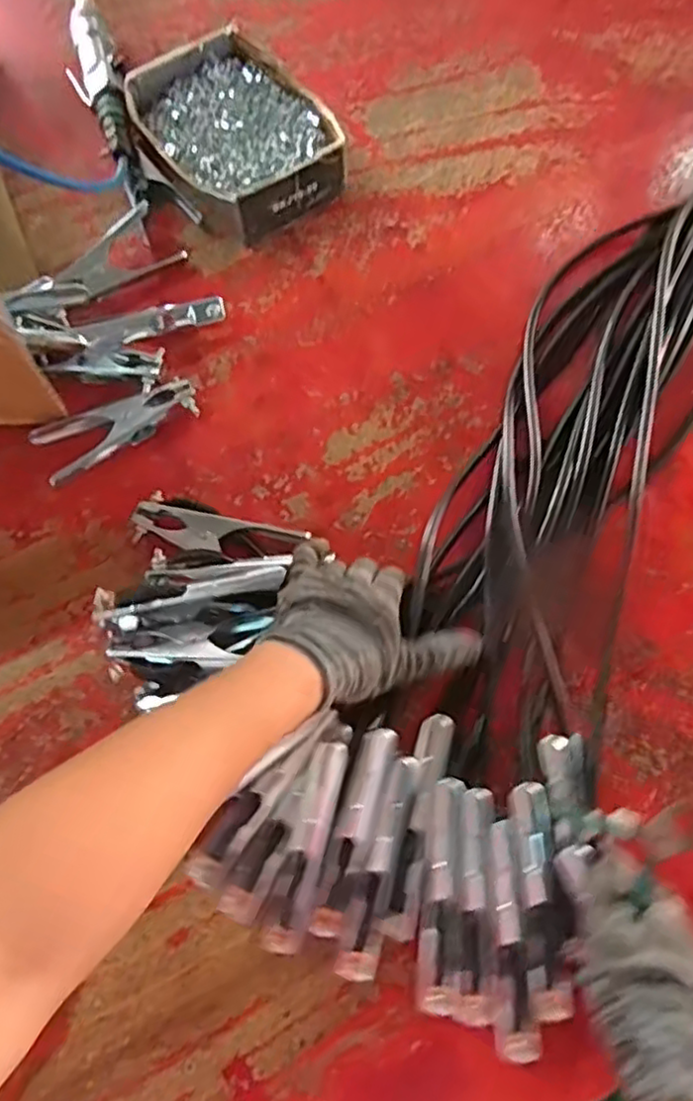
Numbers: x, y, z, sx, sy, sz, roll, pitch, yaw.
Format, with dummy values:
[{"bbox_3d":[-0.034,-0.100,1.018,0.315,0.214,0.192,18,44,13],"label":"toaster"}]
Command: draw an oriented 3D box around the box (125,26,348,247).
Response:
[{"bbox_3d":[-0.107,-0.395,0.646,0.151,0.041,0.198,-36,76,-13],"label":"box"}]

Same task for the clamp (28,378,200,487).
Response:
[{"bbox_3d":[-0.185,-0.102,0.558,0.130,0.018,0.046,-30,75,-11],"label":"clamp"}]

